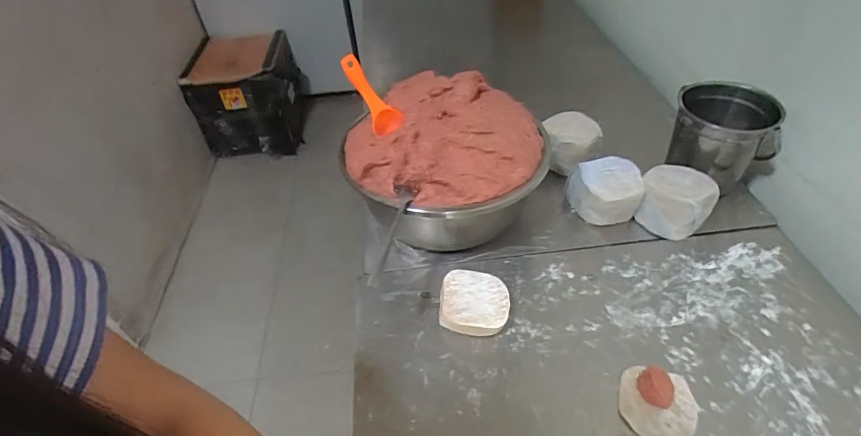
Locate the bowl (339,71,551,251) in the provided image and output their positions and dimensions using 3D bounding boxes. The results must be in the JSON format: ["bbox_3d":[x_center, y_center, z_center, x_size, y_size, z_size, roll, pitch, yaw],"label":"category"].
[{"bbox_3d":[0.022,-0.061,0.634,0.228,0.202,0.214,-2,45,2],"label":"bowl"}]

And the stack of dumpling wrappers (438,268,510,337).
[{"bbox_3d":[0.055,0.108,0.570,0.082,0.040,0.076,4,45,9],"label":"stack of dumpling wrappers"}]

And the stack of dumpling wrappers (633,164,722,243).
[{"bbox_3d":[0.344,-0.024,0.651,0.092,0.077,0.091,27,53,28],"label":"stack of dumpling wrappers"}]

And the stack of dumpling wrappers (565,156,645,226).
[{"bbox_3d":[0.252,-0.035,0.673,0.089,0.076,0.088,-11,45,-6],"label":"stack of dumpling wrappers"}]

